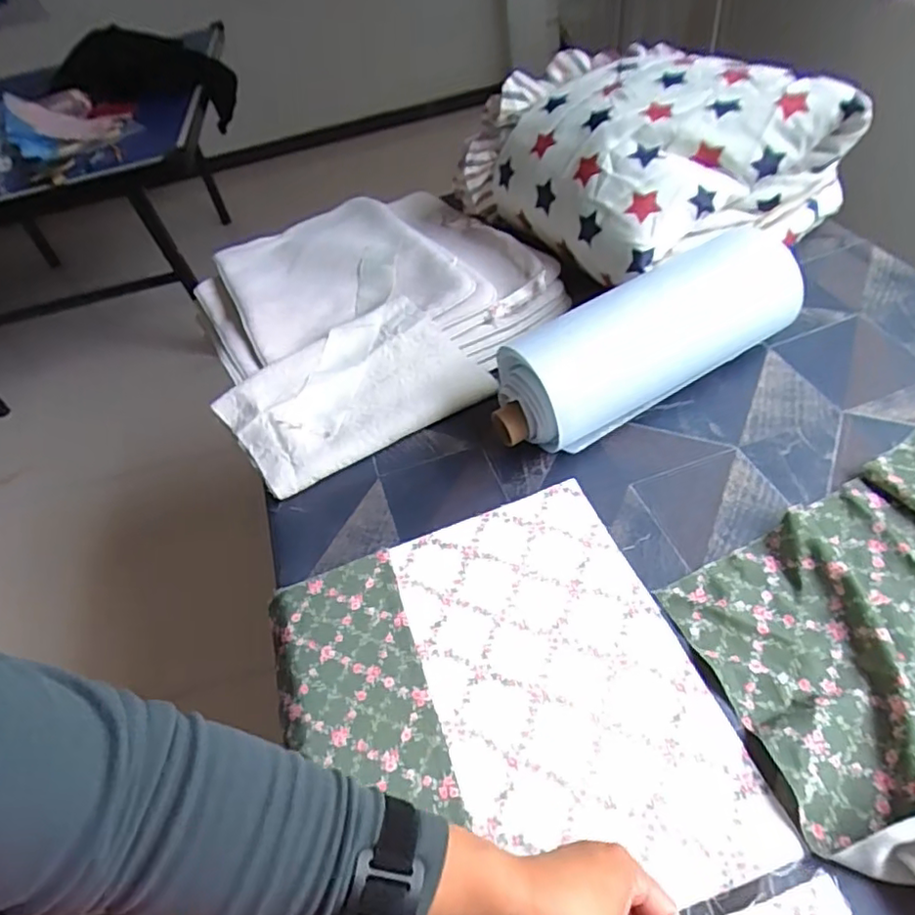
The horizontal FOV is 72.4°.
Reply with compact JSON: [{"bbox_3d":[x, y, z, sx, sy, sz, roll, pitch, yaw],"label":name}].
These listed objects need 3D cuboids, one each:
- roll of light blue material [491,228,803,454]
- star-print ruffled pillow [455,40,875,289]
[{"bbox_3d":[0.204,-0.136,0.697,0.365,0.088,0.121,-29,51,-4],"label":"roll of light blue material"},{"bbox_3d":[0.255,-0.426,0.884,0.337,0.206,0.404,-26,52,-21],"label":"star-print ruffled pillow"}]

